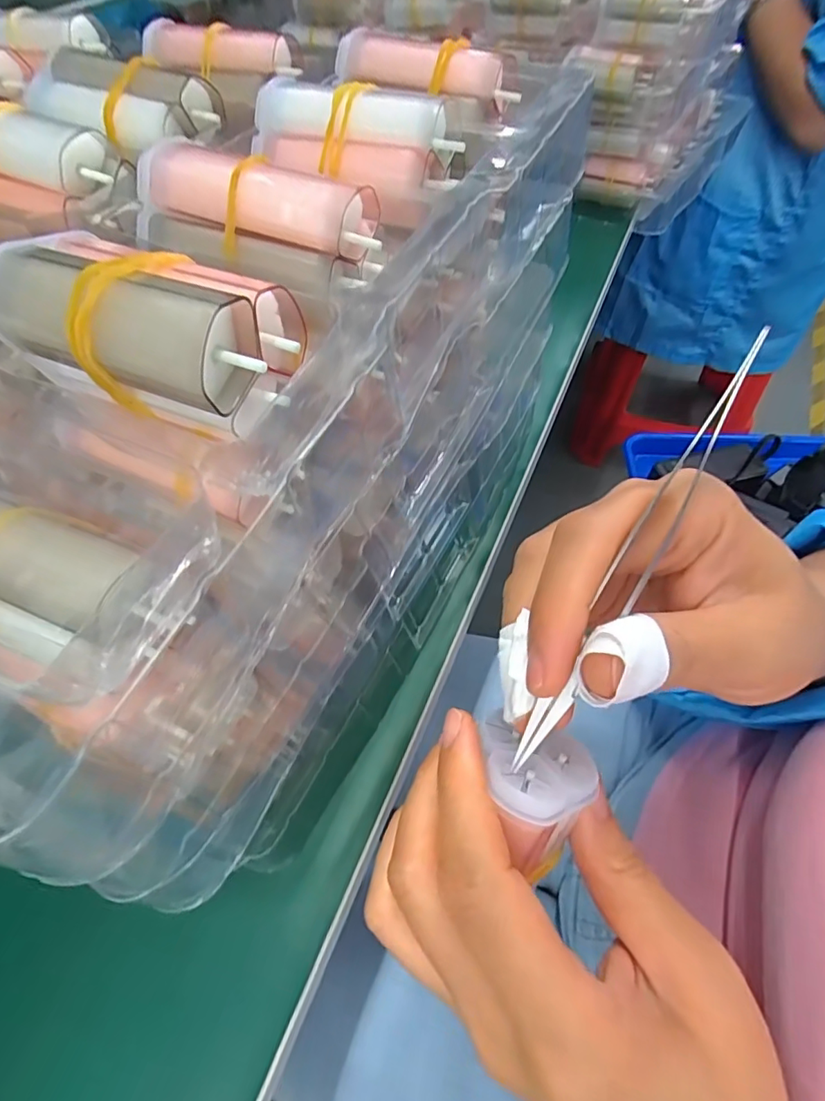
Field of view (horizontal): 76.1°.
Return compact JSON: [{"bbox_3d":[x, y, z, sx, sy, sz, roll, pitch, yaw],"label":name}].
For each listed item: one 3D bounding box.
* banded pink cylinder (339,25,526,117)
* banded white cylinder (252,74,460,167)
[{"bbox_3d":[0.003,-0.170,0.185,0.066,0.015,0.015,26,61,19],"label":"banded pink cylinder"},{"bbox_3d":[-0.019,-0.133,0.161,0.068,0.013,0.013,18,58,14],"label":"banded white cylinder"}]

